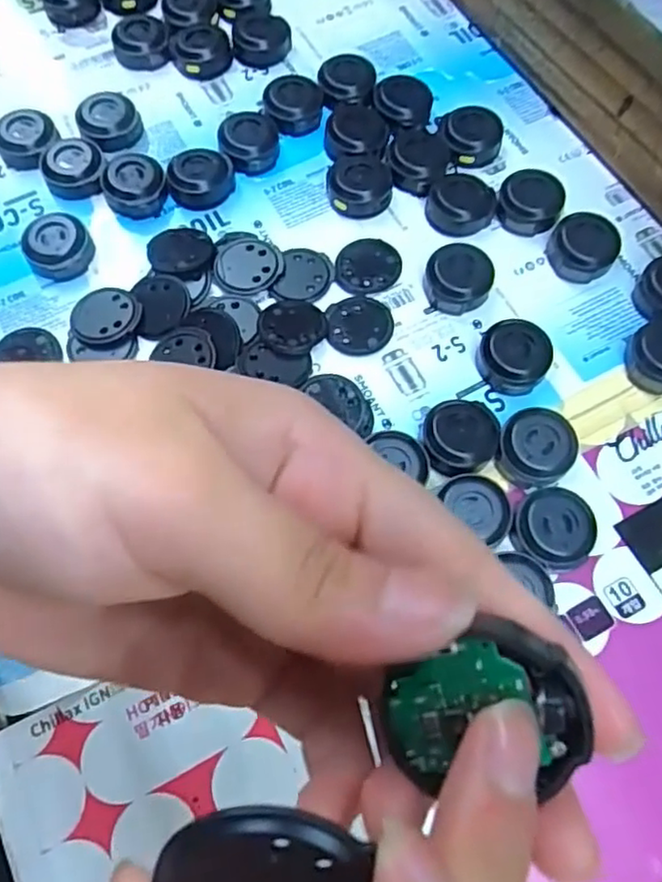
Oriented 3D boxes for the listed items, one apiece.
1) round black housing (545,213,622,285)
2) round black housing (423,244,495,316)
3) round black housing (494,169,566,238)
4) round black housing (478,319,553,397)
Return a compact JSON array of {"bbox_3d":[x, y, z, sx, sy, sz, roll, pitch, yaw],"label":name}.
[{"bbox_3d":[0.113,-0.087,0.292,0.026,0.014,0.027,-1,68,2],"label":"round black housing"},{"bbox_3d":[0.056,-0.071,0.286,0.029,0.014,0.026,3,69,3],"label":"round black housing"},{"bbox_3d":[0.092,-0.109,0.301,0.029,0.014,0.026,20,70,10],"label":"round black housing"},{"bbox_3d":[0.075,-0.035,0.270,0.029,0.017,0.025,32,73,14],"label":"round black housing"}]

